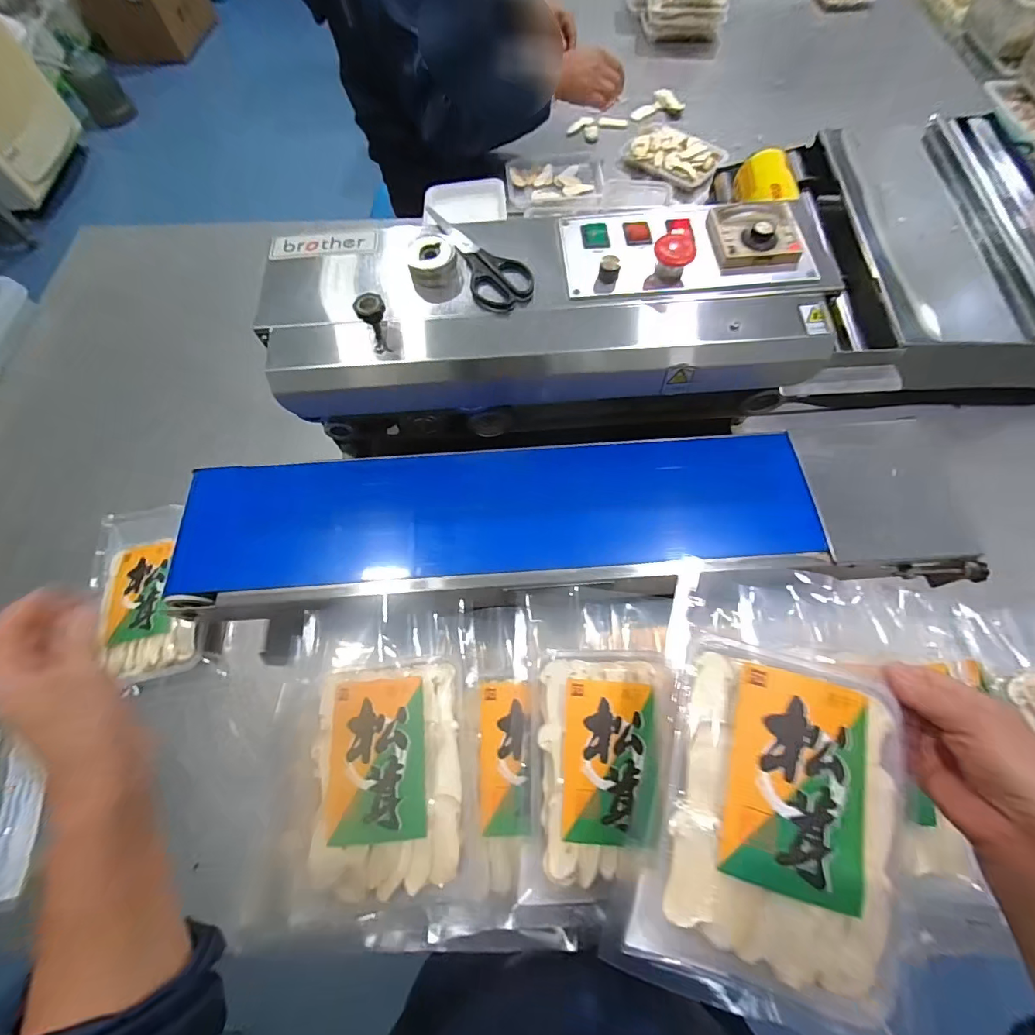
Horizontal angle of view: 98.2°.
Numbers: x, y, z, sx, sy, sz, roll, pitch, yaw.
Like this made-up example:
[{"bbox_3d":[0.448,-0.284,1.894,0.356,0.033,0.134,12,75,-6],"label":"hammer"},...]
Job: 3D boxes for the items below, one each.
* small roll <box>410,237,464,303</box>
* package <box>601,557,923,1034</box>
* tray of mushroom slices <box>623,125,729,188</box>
[{"bbox_3d":[-0.078,-0.238,0.431,0.048,0.030,0.051,-1,69,2],"label":"small roll"},{"bbox_3d":[0.165,0.162,0.289,0.147,0.052,0.246,15,70,8],"label":"package"},{"bbox_3d":[0.303,-0.703,0.871,0.186,0.034,0.123,31,73,13],"label":"tray of mushroom slices"}]

